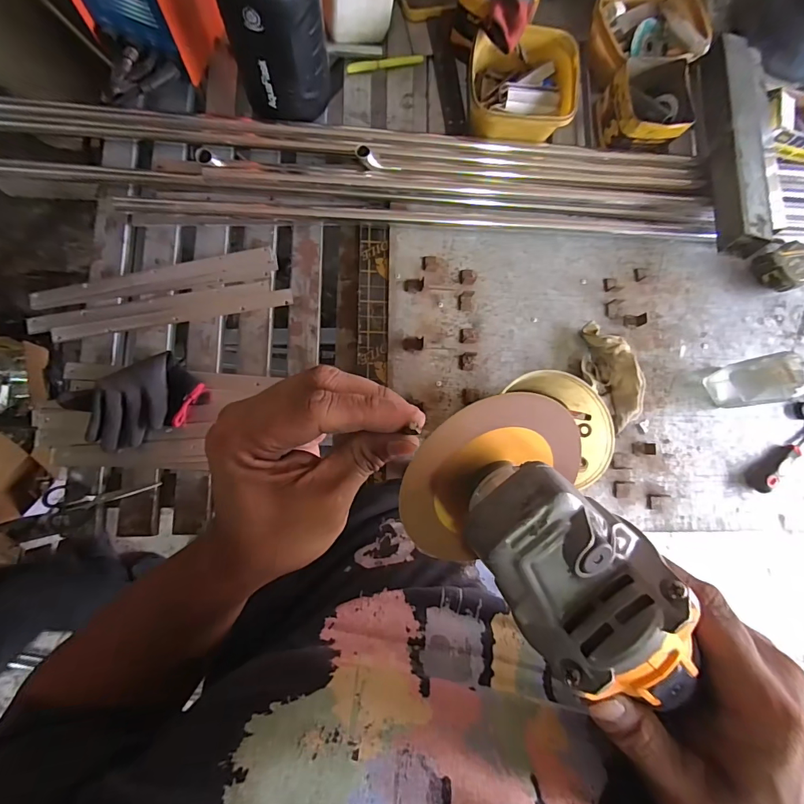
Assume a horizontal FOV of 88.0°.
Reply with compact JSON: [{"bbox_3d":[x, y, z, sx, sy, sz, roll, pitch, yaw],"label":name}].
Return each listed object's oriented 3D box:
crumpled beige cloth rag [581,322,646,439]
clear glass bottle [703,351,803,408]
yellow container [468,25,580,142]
[{"bbox_3d":[0.333,-0.043,0.674,0.079,0.055,0.178,-17,85,-6],"label":"crumpled beige cloth rag"},{"bbox_3d":[0.559,-0.035,0.639,0.050,0.171,0.070,-11,84,-6],"label":"clear glass bottle"},{"bbox_3d":[0.199,-0.531,0.713,0.180,0.078,0.167,-3,84,-5],"label":"yellow container"}]

